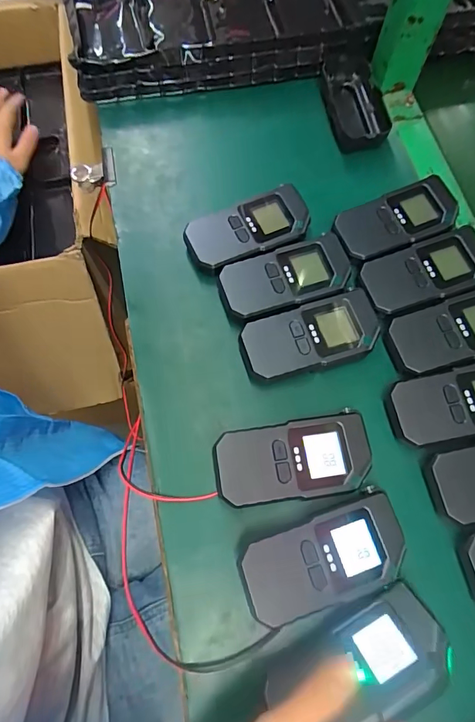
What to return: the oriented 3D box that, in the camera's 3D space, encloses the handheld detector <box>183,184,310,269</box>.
[{"bbox_3d":[0.011,-0.121,0.387,0.119,0.024,0.059,-24,72,-9],"label":"handheld detector"}]

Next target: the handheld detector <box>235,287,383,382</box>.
[{"bbox_3d":[0.061,-0.019,0.351,0.115,0.025,0.056,-16,71,-6],"label":"handheld detector"}]

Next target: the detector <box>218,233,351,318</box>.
[{"bbox_3d":[0.044,-0.071,0.370,0.117,0.025,0.057,-21,72,-8],"label":"detector"}]

